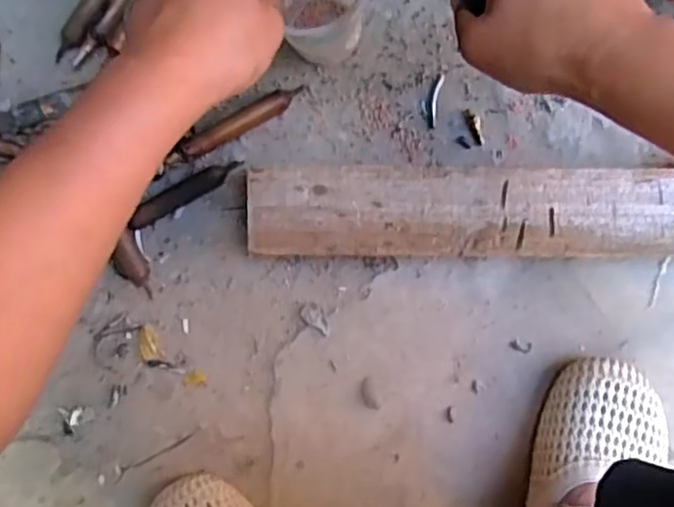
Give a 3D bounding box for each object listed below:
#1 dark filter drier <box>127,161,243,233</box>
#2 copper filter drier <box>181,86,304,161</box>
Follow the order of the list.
[{"bbox_3d":[-0.129,-0.053,0.583,0.103,0.014,0.020,-33,93,-12],"label":"dark filter drier"},{"bbox_3d":[-0.081,-0.113,0.586,0.112,0.022,0.020,-28,93,0],"label":"copper filter drier"}]

